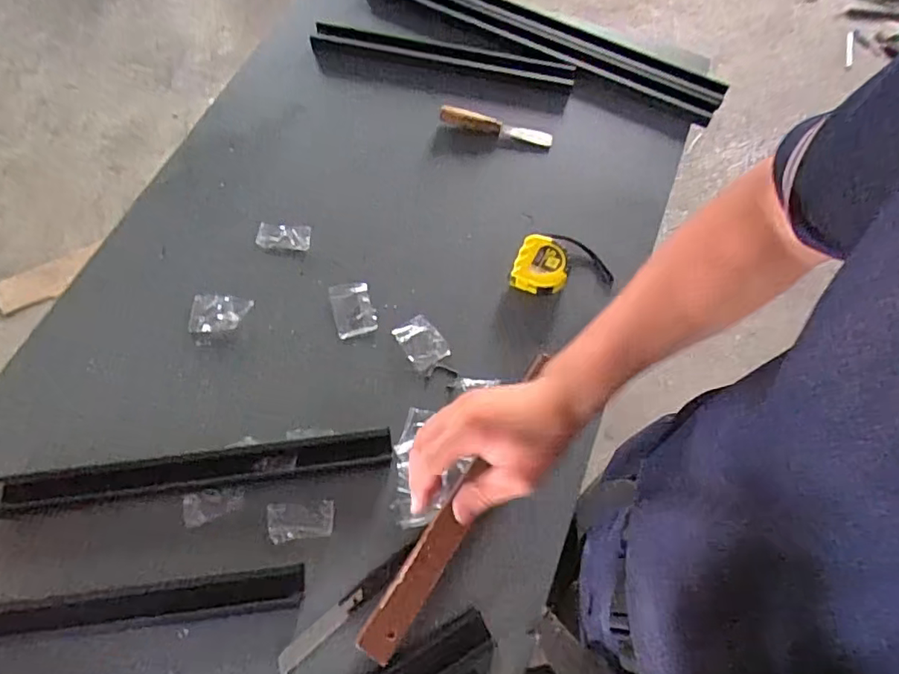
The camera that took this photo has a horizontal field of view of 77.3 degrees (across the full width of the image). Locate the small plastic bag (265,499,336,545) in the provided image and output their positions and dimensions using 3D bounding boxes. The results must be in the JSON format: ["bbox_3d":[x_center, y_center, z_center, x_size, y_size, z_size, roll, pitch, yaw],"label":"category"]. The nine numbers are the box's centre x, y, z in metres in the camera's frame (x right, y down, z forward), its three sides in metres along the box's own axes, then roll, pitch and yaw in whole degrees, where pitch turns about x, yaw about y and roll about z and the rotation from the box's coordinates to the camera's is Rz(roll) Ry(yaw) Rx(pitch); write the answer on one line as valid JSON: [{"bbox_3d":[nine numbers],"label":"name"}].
[{"bbox_3d":[-0.158,0.194,0.598,0.070,0.004,0.038,-6,66,-5],"label":"small plastic bag"}]

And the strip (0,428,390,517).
[{"bbox_3d":[-0.263,0.142,0.595,0.394,0.023,0.040,-6,66,-5],"label":"strip"}]

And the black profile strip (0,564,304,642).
[{"bbox_3d":[-0.348,0.265,0.541,0.401,0.018,0.040,-6,66,-5],"label":"black profile strip"}]

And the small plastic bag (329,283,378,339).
[{"bbox_3d":[-0.120,-0.036,0.704,0.050,0.008,0.076,-14,67,-8],"label":"small plastic bag"}]

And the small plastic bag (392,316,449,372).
[{"bbox_3d":[-0.034,0.007,0.694,0.048,0.015,0.063,-34,72,-16],"label":"small plastic bag"}]

